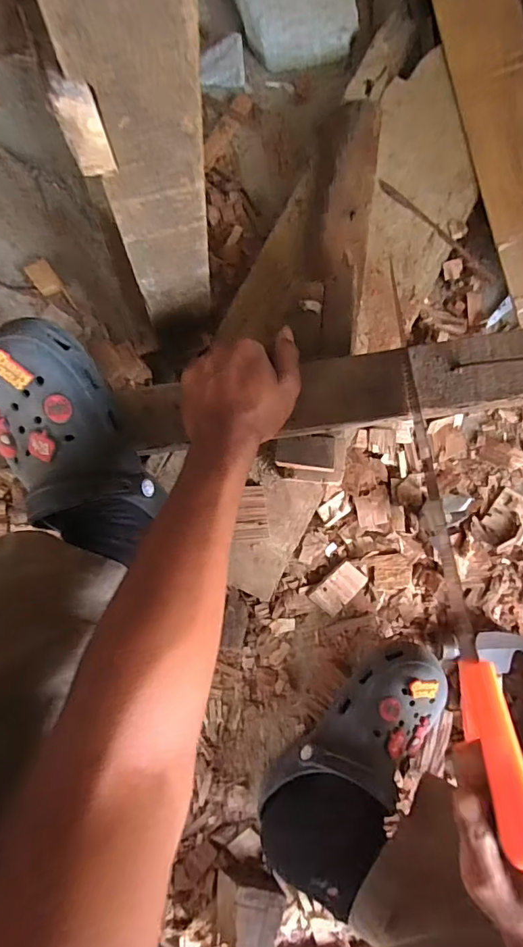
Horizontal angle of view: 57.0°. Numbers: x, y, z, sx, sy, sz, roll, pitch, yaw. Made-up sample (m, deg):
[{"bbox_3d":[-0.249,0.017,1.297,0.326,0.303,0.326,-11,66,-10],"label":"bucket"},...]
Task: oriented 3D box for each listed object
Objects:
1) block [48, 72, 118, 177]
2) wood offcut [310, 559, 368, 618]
[{"bbox_3d":[-0.084,-0.164,0.231,0.019,0.056,0.007,-10,89,-3],"label":"block"},{"bbox_3d":[0.089,0.131,0.550,0.040,0.010,0.061,44,87,-2],"label":"wood offcut"}]

